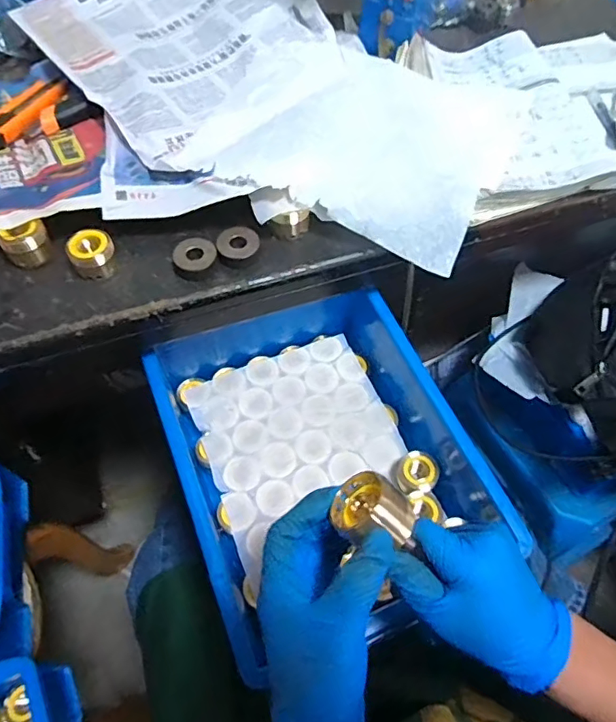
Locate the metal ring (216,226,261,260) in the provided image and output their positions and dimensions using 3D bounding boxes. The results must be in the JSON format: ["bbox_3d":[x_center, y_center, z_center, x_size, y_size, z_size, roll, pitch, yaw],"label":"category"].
[{"bbox_3d":[-0.066,-0.112,0.487,0.040,0.007,0.044,-3,52,3],"label":"metal ring"}]

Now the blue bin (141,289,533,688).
[{"bbox_3d":[0.020,0.073,0.538,0.260,0.103,0.368,-20,62,-12],"label":"blue bin"}]

